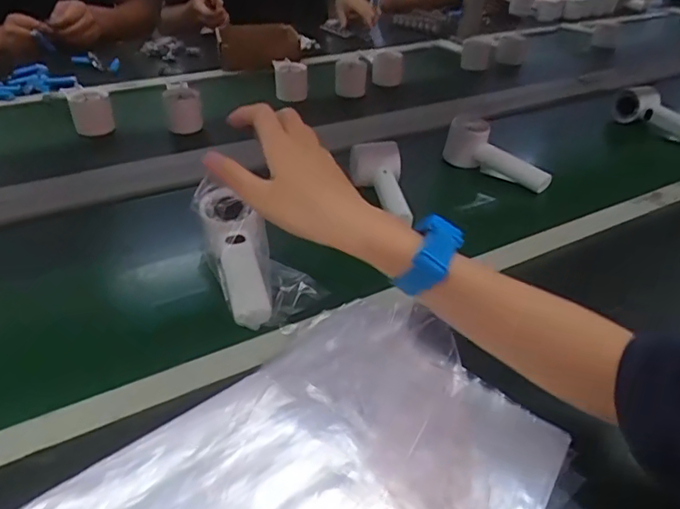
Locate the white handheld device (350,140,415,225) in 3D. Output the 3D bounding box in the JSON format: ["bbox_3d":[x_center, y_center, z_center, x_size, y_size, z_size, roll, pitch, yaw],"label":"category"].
[{"bbox_3d":[0.060,-0.084,0.664,0.048,0.055,0.132,-14,57,-24],"label":"white handheld device"}]

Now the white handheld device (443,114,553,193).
[{"bbox_3d":[0.222,-0.136,0.763,0.153,0.057,0.051,32,42,11],"label":"white handheld device"}]

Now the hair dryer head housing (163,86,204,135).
[{"bbox_3d":[-0.236,-0.220,0.814,0.051,0.053,0.045,-6,36,-13],"label":"hair dryer head housing"}]

